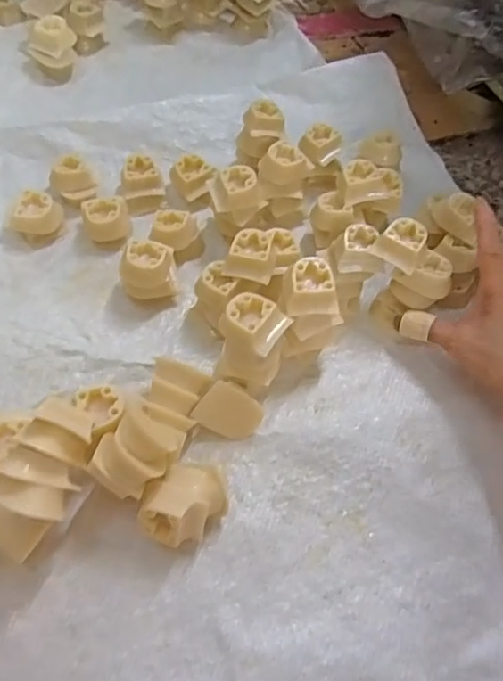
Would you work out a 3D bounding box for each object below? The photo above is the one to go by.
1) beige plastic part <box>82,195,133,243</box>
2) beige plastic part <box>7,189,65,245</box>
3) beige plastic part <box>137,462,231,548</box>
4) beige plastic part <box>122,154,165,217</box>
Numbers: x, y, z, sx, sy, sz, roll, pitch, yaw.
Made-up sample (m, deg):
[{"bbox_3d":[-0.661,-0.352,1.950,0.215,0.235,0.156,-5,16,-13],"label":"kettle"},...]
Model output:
[{"bbox_3d":[-0.128,-0.106,0.473,0.039,0.029,0.033,-12,59,-12],"label":"beige plastic part"},{"bbox_3d":[-0.191,-0.109,0.472,0.037,0.030,0.034,21,58,8],"label":"beige plastic part"},{"bbox_3d":[-0.043,0.108,0.348,0.045,0.041,0.057,36,62,17],"label":"beige plastic part"},{"bbox_3d":[-0.104,-0.148,0.505,0.038,0.040,0.037,-14,60,-13],"label":"beige plastic part"}]

